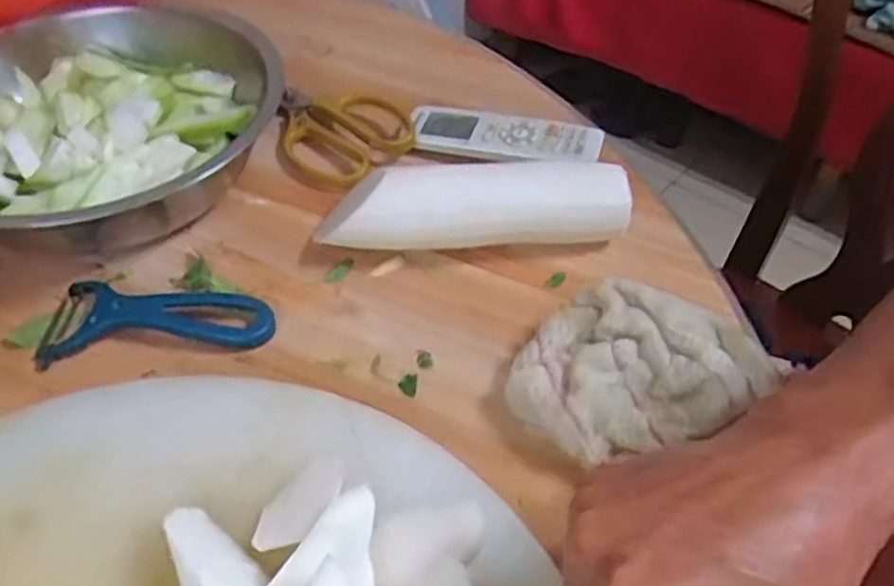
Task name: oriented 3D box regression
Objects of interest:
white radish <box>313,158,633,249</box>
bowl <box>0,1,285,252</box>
[{"bbox_3d":[0.019,-0.055,0.520,0.204,0.068,0.049,-2,48,-3],"label":"white radish"},{"bbox_3d":[-0.265,-0.118,0.555,0.236,0.082,0.252,1,48,-1],"label":"bowl"}]

